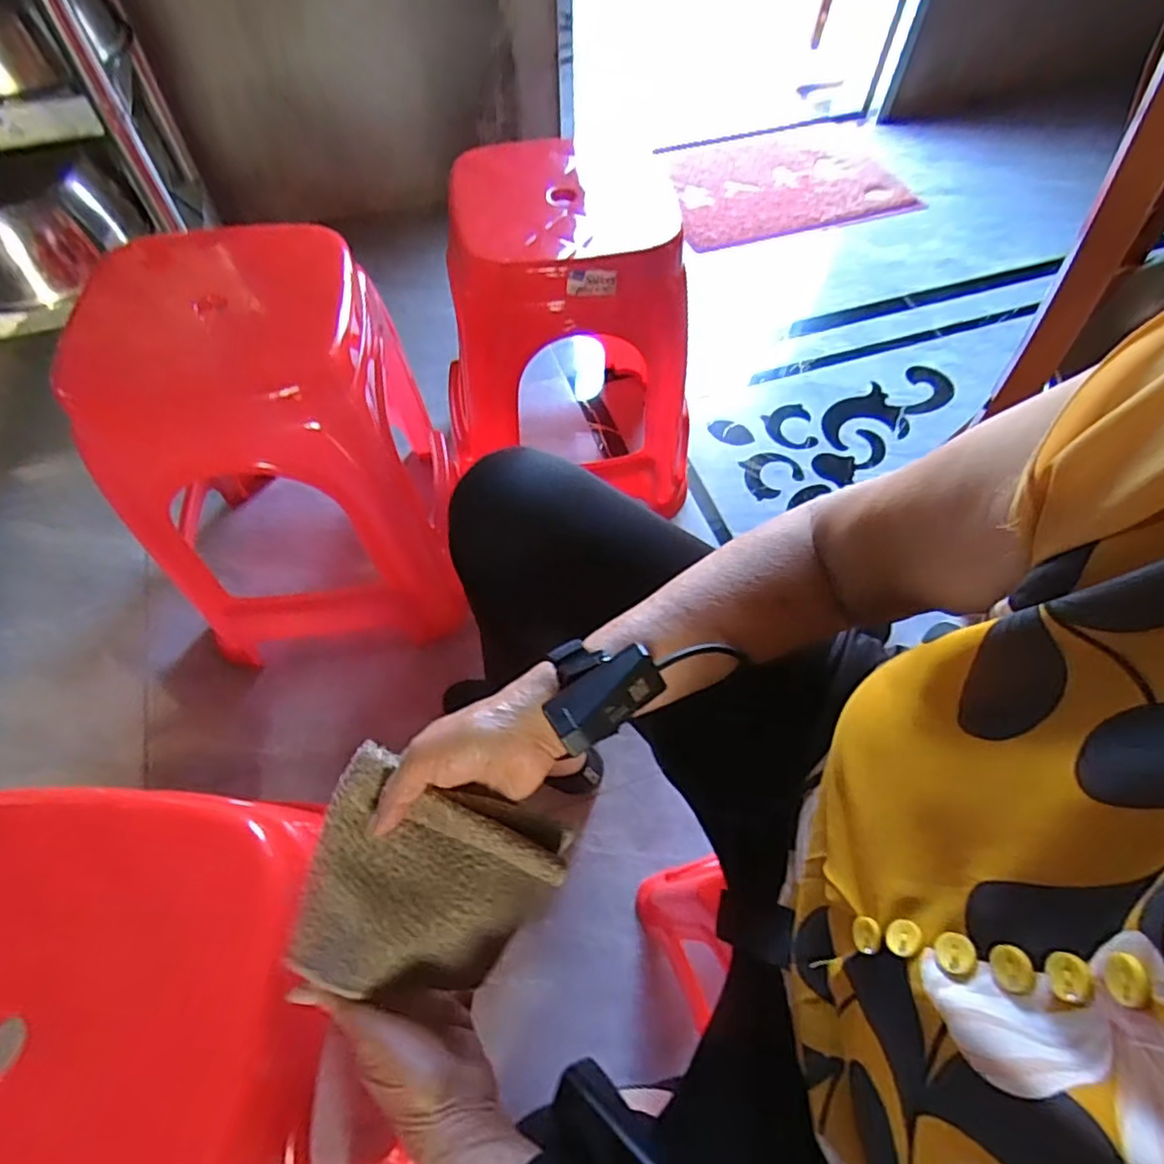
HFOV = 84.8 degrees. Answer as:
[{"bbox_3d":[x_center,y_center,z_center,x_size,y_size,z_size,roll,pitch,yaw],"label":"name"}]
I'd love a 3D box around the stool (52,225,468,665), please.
[{"bbox_3d":[-0.376,-0.169,0.856,0.335,0.466,0.366,-7,59,-4],"label":"stool"}]

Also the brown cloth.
[{"bbox_3d":[-0.101,0.195,0.407,0.147,0.049,0.140,24,87,2],"label":"brown cloth"}]

